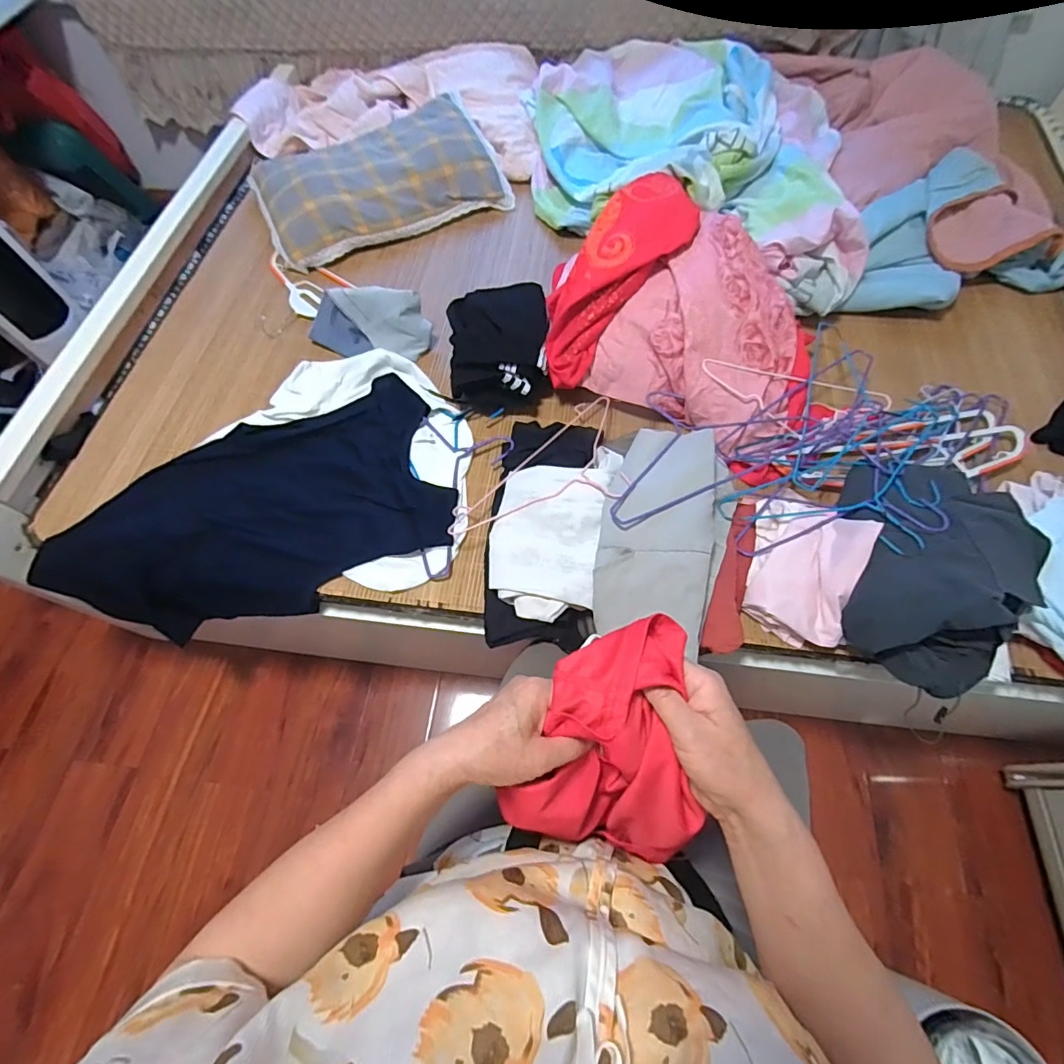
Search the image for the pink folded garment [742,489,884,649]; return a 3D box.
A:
[{"bbox_3d":[0.388,0.035,0.716,0.140,0.083,0.219,20,66,11],"label":"pink folded garment"}]

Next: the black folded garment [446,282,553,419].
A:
[{"bbox_3d":[-0.056,-0.329,0.901,0.168,0.097,0.233,-4,63,0],"label":"black folded garment"}]

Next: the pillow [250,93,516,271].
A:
[{"bbox_3d":[-0.347,-0.805,1.143,0.528,0.093,0.323,-24,65,-10],"label":"pillow"}]

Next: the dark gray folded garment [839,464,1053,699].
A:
[{"bbox_3d":[0.560,0.022,0.687,0.237,0.097,0.369,23,66,13],"label":"dark gray folded garment"}]

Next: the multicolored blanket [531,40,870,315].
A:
[{"bbox_3d":[0.352,-0.842,1.108,0.842,0.151,0.659,26,67,14],"label":"multicolored blanket"}]

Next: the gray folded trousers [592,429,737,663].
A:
[{"bbox_3d":[0.187,-0.007,0.695,0.168,0.055,0.322,18,65,10],"label":"gray folded trousers"}]

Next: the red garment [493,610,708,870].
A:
[{"bbox_3d":[0.067,0.170,0.416,0.139,0.169,0.163,12,64,7],"label":"red garment"}]

